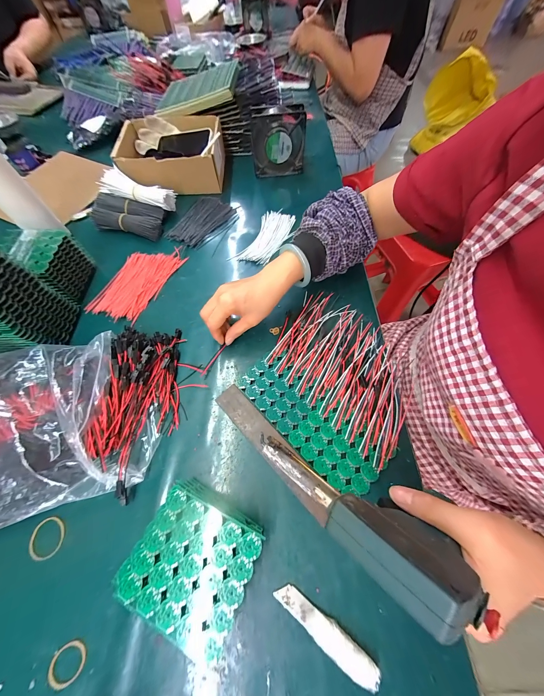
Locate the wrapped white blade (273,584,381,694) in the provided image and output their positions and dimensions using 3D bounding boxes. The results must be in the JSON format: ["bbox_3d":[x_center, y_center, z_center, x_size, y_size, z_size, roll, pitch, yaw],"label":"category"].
[{"bbox_3d":[0.052,0.278,0.230,0.106,0.010,0.024,32,69,17],"label":"wrapped white blade"}]

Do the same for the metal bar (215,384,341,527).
[{"bbox_3d":[-0.001,0.126,0.305,0.037,0.014,0.192,-42,69,-16],"label":"metal bar"}]

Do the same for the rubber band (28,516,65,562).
[{"bbox_3d":[-0.263,0.221,0.273,0.035,0.005,0.040,-14,64,-4],"label":"rubber band"}]

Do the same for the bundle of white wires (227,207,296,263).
[{"bbox_3d":[-0.011,-0.232,0.489,0.079,0.008,0.160,27,68,15],"label":"bundle of white wires"}]

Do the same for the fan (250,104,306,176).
[{"bbox_3d":[0.015,-0.476,0.554,0.119,0.131,0.033,-3,61,-1],"label":"fan"}]

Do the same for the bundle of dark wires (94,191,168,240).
[{"bbox_3d":[-0.314,-0.289,0.514,0.162,0.035,0.075,12,63,8],"label":"bundle of dark wires"}]

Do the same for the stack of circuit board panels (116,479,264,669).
[{"bbox_3d":[-0.077,0.215,0.244,0.118,0.050,0.102,23,63,12],"label":"stack of circuit board panels"}]

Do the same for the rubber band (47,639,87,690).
[{"bbox_3d":[-0.199,0.306,0.226,0.032,0.004,0.030,-1,63,3],"label":"rubber band"}]

